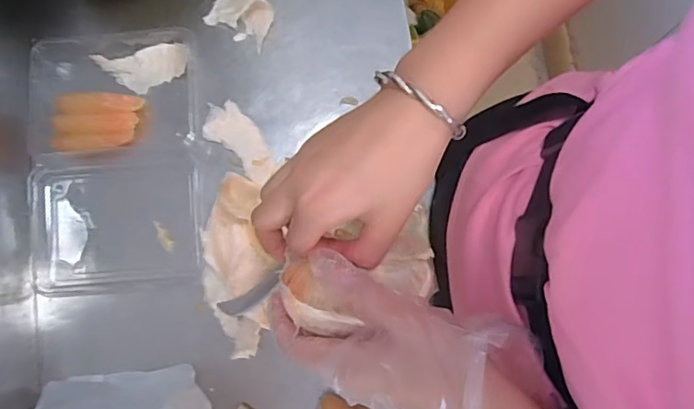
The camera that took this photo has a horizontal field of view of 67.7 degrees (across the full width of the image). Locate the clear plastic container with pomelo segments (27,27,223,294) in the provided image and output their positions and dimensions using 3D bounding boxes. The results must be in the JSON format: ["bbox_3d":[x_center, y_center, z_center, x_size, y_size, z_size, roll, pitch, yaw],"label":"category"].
[{"bbox_3d":[-0.234,-0.052,0.529,0.178,0.031,0.256,-7,80,0],"label":"clear plastic container with pomelo segments"}]

